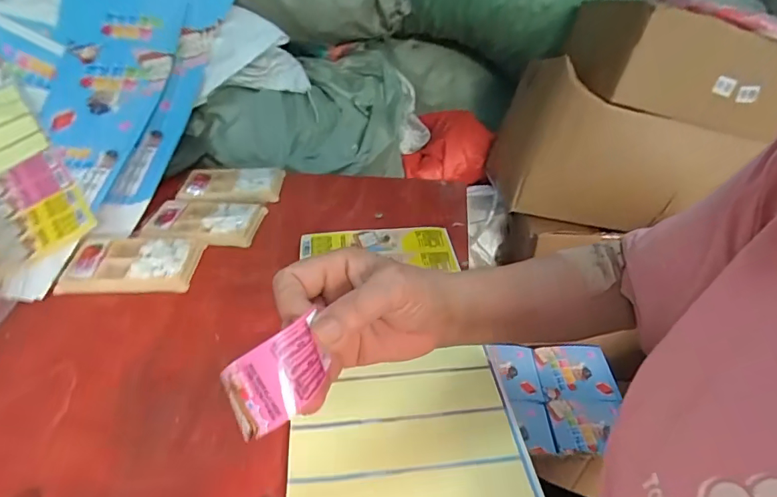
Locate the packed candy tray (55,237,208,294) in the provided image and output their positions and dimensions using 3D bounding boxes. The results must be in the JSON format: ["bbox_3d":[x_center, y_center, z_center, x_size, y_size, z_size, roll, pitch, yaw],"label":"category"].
[{"bbox_3d":[-0.277,0.013,0.494,0.134,0.021,0.080,0,38,-3],"label":"packed candy tray"}]

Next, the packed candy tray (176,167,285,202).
[{"bbox_3d":[-0.214,-0.090,0.620,0.131,0.014,0.078,2,38,1],"label":"packed candy tray"}]

